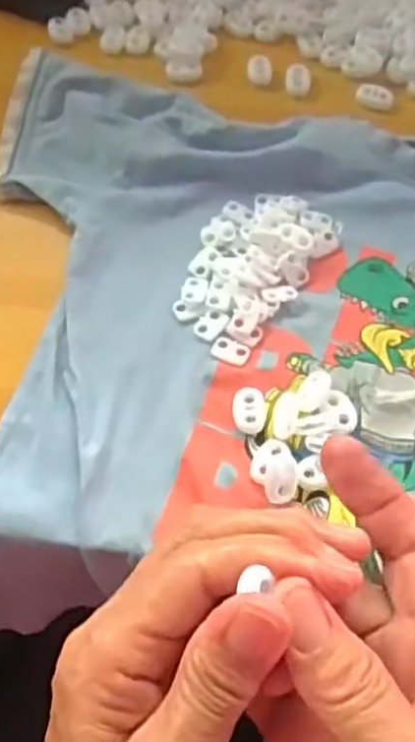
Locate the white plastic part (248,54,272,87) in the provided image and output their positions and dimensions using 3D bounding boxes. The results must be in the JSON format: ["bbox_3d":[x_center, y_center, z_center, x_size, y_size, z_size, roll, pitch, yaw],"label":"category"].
[{"bbox_3d":[0.033,-0.189,0.470,0.015,0.004,0.022,0,63,1],"label":"white plastic part"}]

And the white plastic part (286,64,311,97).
[{"bbox_3d":[0.057,-0.182,0.464,0.015,0.007,0.020,5,64,4],"label":"white plastic part"}]

